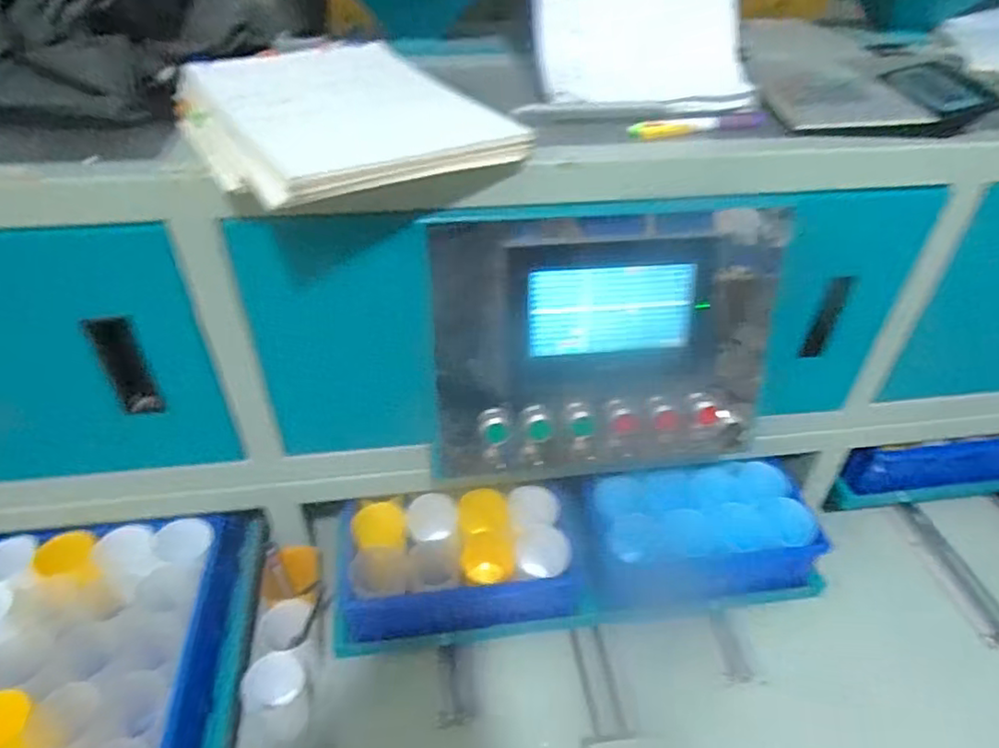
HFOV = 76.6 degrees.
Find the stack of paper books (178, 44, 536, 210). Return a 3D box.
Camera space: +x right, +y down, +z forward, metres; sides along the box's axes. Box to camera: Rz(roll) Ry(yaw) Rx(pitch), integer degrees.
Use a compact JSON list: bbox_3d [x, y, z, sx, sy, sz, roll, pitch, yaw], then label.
[{"bbox_3d":[-0.166,-0.255,0.613,0.244,0.034,0.349,-20,43,-24],"label":"stack of paper books"}]

